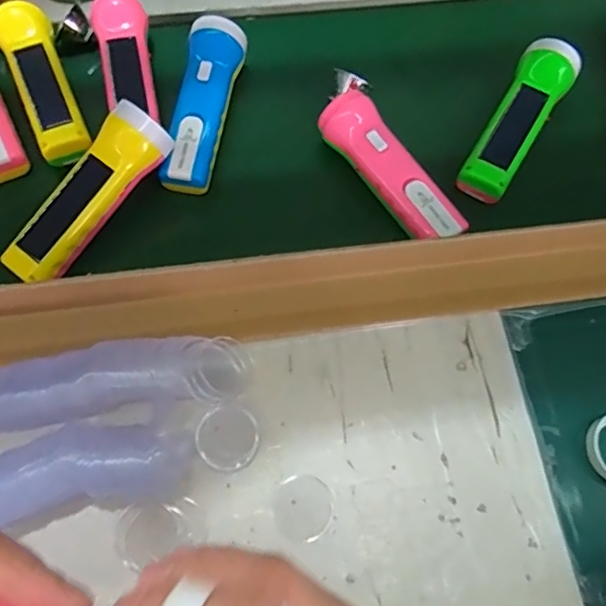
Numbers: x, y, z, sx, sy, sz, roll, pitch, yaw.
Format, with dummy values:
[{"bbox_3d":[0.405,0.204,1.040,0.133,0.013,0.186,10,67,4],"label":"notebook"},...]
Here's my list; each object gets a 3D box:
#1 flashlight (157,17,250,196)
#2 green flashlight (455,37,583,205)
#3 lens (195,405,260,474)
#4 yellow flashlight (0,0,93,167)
[{"bbox_3d":[-0.087,-0.179,0.513,0.048,0.047,0.170,9,69,1],"label":"flashlight"},{"bbox_3d":[0.197,-0.164,0.514,0.049,0.042,0.166,29,69,7],"label":"green flashlight"},{"bbox_3d":[-0.054,0.099,0.414,0.044,0.006,0.045,2,68,-5],"label":"lens"},{"bbox_3d":[-0.236,-0.203,0.509,0.050,0.038,0.168,-21,72,-13],"label":"yellow flashlight"}]

